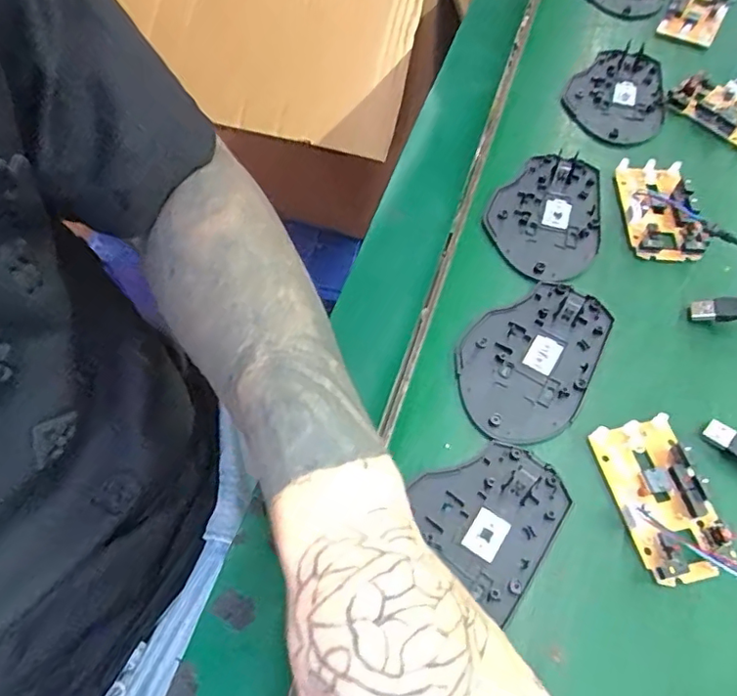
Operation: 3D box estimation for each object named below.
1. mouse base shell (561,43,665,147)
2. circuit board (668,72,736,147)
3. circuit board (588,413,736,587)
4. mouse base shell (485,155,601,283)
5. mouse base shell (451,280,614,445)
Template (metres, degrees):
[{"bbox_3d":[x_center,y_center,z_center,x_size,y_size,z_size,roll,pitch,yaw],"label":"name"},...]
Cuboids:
[{"bbox_3d":[0.196,-0.200,0.455,0.074,0.013,0.110,21,63,13],"label":"mouse base shell"},{"bbox_3d":[0.274,-0.183,0.442,0.052,0.014,0.075,-41,67,-20],"label":"circuit board"},{"bbox_3d":[0.147,0.073,0.288,0.042,0.013,0.078,-12,60,-6],"label":"circuit board"},{"bbox_3d":[0.120,-0.090,0.388,0.071,0.008,0.107,22,63,13],"label":"mouse base shell"},{"bbox_3d":[0.092,0.005,0.332,0.070,0.006,0.107,28,65,17],"label":"mouse base shell"}]

